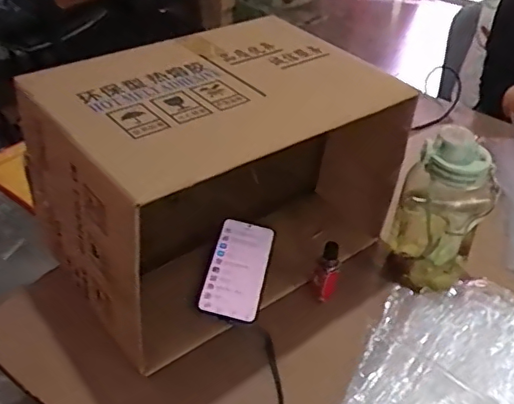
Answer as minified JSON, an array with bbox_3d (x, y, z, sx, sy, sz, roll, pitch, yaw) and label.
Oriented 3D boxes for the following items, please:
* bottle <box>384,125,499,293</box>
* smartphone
[{"bbox_3d":[0.234,0.010,0.728,0.108,0.216,0.087,16,40,17],"label":"bottle"},{"bbox_3d":[-0.023,0.084,0.746,0.075,0.015,0.158,12,43,3],"label":"smartphone"}]

